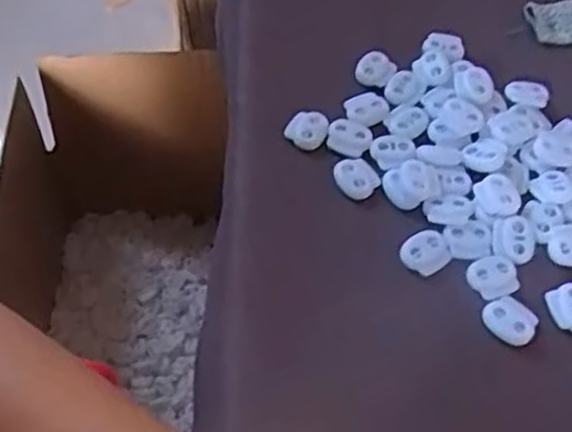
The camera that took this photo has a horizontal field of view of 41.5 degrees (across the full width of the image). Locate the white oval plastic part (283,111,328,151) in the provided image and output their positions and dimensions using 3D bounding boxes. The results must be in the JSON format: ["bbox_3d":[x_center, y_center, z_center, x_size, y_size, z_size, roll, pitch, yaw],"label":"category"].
[{"bbox_3d":[0.012,-0.044,0.378,0.019,0.005,0.019,29,59,15],"label":"white oval plastic part"}]

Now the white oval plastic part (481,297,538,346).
[{"bbox_3d":[0.096,0.044,0.323,0.022,0.004,0.019,40,63,21],"label":"white oval plastic part"}]

